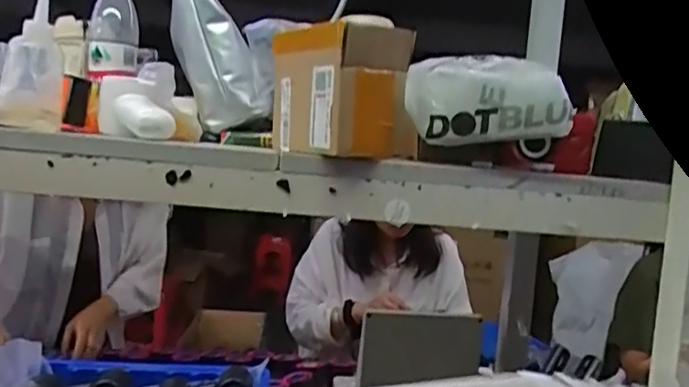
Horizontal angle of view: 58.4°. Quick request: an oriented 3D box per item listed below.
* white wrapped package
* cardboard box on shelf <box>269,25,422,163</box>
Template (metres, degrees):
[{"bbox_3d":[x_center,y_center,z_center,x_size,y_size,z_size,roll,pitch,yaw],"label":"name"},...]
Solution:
[{"bbox_3d":[0.136,-0.089,0.585,0.153,0.083,0.044,5,5,7],"label":"white wrapped package"},{"bbox_3d":[-0.007,-0.098,0.614,0.089,0.116,0.141,1,5,-35],"label":"cardboard box on shelf"}]

